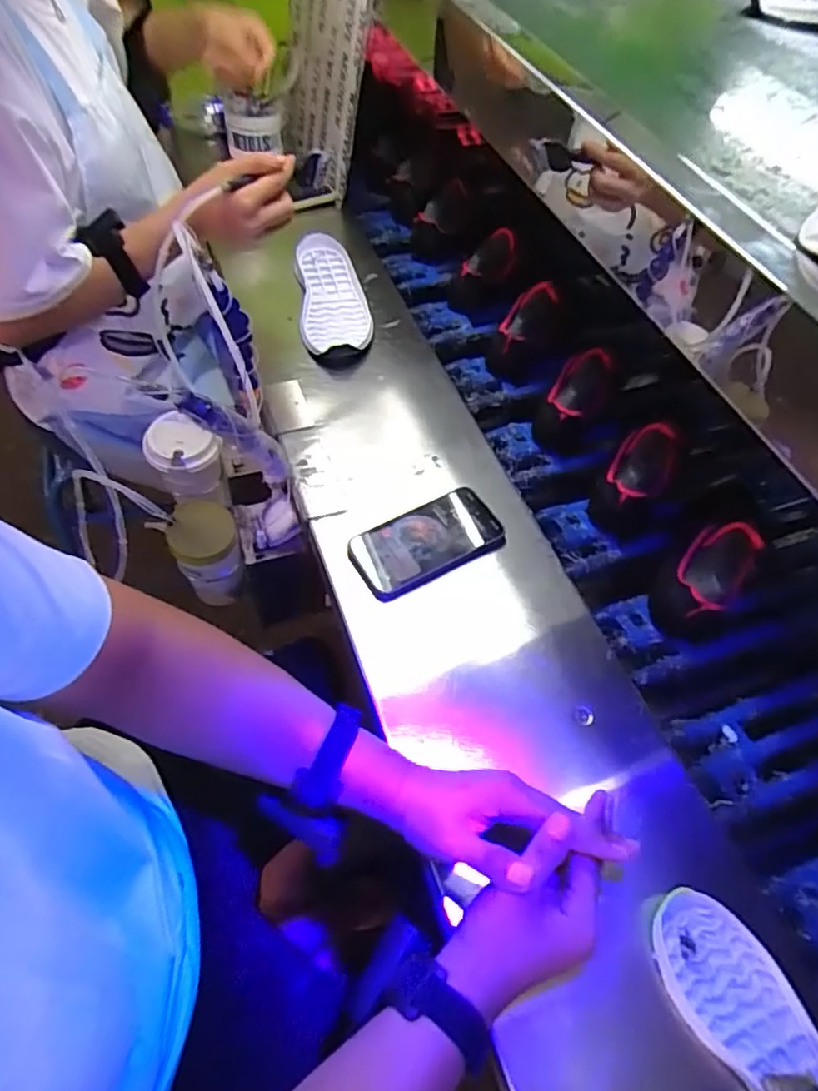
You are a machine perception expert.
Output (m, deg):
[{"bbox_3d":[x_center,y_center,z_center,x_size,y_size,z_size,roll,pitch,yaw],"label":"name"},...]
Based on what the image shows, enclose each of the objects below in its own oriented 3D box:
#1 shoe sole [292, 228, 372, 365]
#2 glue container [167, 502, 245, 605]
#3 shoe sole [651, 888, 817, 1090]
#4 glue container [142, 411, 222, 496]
[{"bbox_3d":[-0.110,-0.358,0.902,0.096,0.027,0.273,-5,57,-7],"label":"shoe sole"},{"bbox_3d":[-0.234,0.011,0.744,0.076,0.132,0.067,-15,59,-13],"label":"glue container"},{"bbox_3d":[0.251,0.348,0.437,0.082,0.020,0.197,-19,60,-15],"label":"shoe sole"},{"bbox_3d":[-0.283,-0.103,0.790,0.087,0.091,0.069,29,60,15],"label":"glue container"}]

